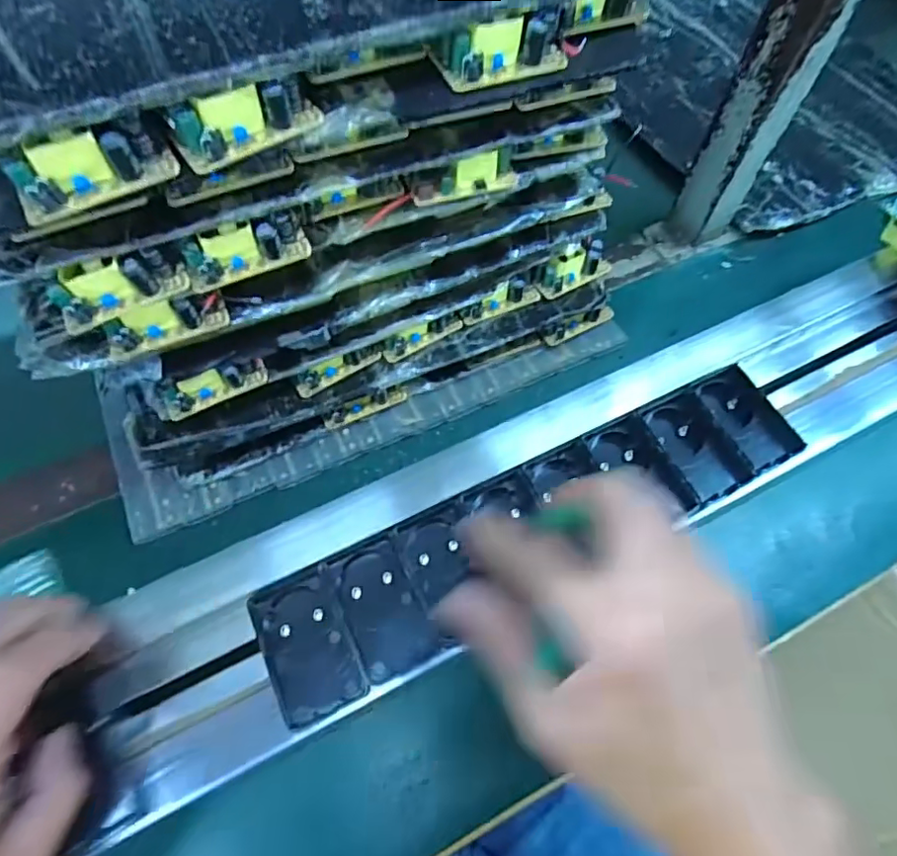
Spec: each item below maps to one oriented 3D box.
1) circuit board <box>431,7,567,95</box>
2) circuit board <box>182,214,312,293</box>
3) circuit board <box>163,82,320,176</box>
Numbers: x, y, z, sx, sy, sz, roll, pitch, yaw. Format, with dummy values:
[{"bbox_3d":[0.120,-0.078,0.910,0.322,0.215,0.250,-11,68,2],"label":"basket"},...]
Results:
[{"bbox_3d":[0.026,-0.190,0.279,0.061,0.022,0.031,-18,63,-9],"label":"circuit board"},{"bbox_3d":[-0.105,-0.093,0.293,0.063,0.024,0.016,-27,65,-14],"label":"circuit board"},{"bbox_3d":[-0.088,-0.135,0.248,0.064,0.023,0.018,-28,65,-14],"label":"circuit board"}]

